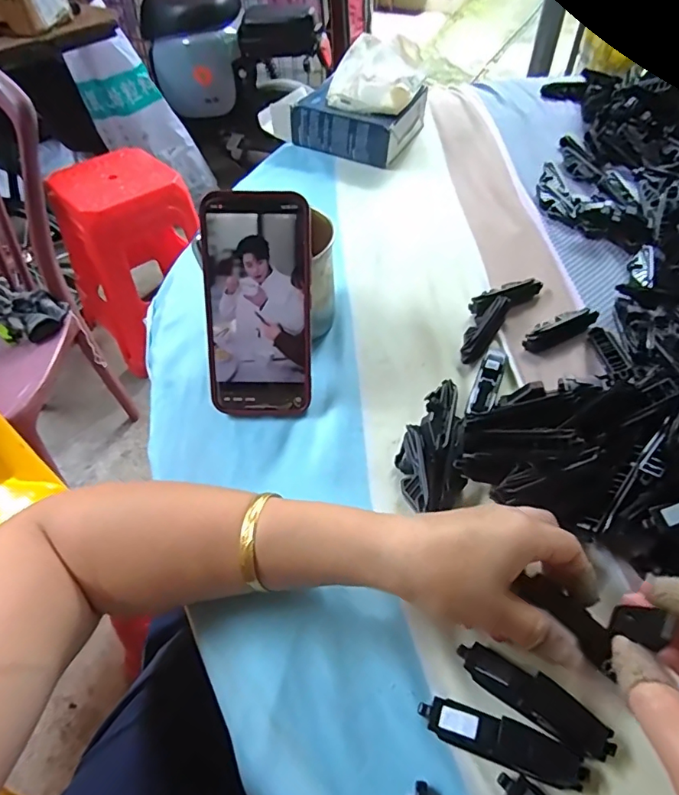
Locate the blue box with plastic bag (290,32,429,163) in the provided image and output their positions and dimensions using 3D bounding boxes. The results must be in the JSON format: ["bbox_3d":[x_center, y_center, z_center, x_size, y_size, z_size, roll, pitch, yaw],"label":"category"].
[{"bbox_3d":[0.039,-0.394,0.666,0.136,0.083,0.172,24,56,19],"label":"blue box with plastic bag"}]

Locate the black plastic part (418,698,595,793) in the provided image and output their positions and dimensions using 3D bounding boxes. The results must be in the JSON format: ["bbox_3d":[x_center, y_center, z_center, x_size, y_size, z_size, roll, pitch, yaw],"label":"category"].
[{"bbox_3d":[0.082,0.172,0.253,0.079,0.016,0.020,15,53,13],"label":"black plastic part"}]

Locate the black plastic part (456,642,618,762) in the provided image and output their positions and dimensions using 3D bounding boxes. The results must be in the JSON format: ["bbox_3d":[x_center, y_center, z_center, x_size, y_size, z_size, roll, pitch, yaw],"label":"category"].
[{"bbox_3d":[0.102,0.157,0.266,0.080,0.013,0.020,29,57,22],"label":"black plastic part"}]

